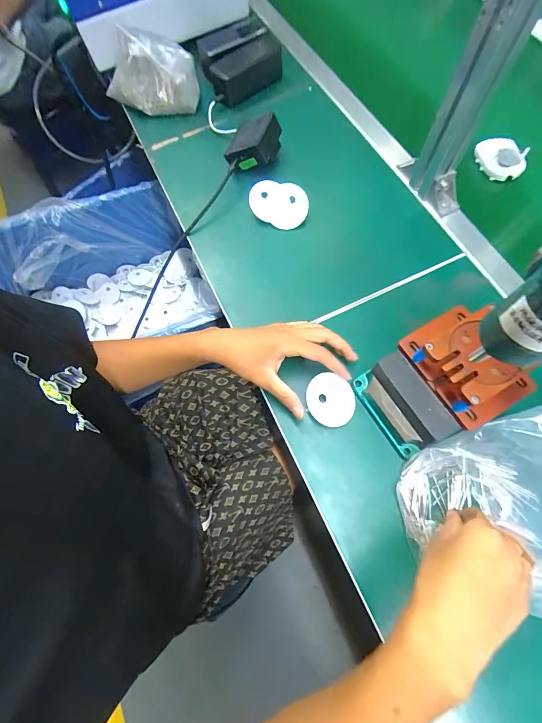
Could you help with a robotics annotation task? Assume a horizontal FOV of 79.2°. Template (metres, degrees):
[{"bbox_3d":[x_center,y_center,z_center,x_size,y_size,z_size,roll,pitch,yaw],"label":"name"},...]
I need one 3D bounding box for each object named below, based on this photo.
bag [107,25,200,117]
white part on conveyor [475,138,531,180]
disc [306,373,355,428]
[{"bbox_3d":[-0.218,-0.497,0.564,0.188,0.102,0.059,17,71,8],"label":"bag"},{"bbox_3d":[0.351,-0.312,0.503,0.045,0.030,0.076,-43,74,-13],"label":"white part on conveyor"},{"bbox_3d":[0.070,0.046,0.385,0.059,0.004,0.055,0,86,1],"label":"disc"}]

